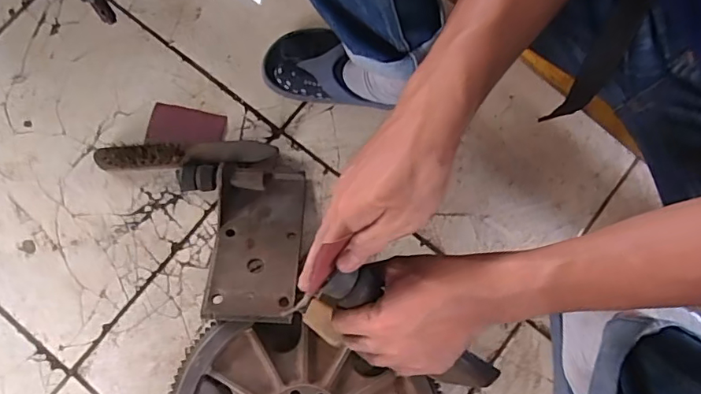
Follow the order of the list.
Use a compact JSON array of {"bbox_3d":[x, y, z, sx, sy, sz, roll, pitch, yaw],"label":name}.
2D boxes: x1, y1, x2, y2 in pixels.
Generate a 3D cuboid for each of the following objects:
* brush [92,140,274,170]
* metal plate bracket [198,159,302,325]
[{"bbox_3d":[-0.220,-0.057,0.691,0.235,0.041,0.031,-2,79,-1],"label":"brush"},{"bbox_3d":[-0.121,0.053,0.650,0.107,0.033,0.208,1,62,-1],"label":"metal plate bracket"}]

